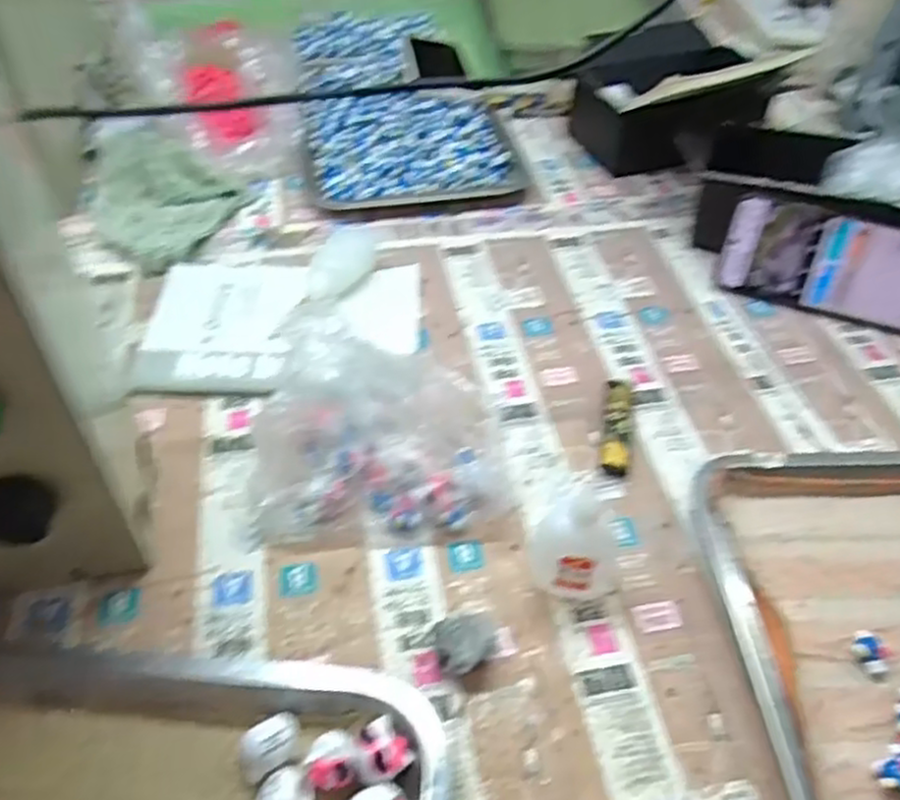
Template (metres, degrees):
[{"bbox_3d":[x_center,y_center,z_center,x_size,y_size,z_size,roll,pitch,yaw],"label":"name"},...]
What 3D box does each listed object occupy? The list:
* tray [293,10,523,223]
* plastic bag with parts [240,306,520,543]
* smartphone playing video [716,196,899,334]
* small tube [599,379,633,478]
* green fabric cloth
[{"bbox_3d":[-0.056,-0.327,0.798,0.208,0.033,0.402,-6,48,-8],"label":"tray"},{"bbox_3d":[-0.044,0.015,0.436,0.149,0.103,0.098,-2,47,-4],"label":"plastic bag with parts"},{"bbox_3d":[0.305,-0.110,0.588,0.162,0.082,0.010,17,17,13],"label":"smartphone playing video"},{"bbox_3d":[0.114,0.016,0.501,0.020,0.012,0.086,10,47,7],"label":"small tube"},{"bbox_3d":[-0.249,-0.193,0.656,0.127,0.031,0.199,-13,49,-14],"label":"green fabric cloth"}]

